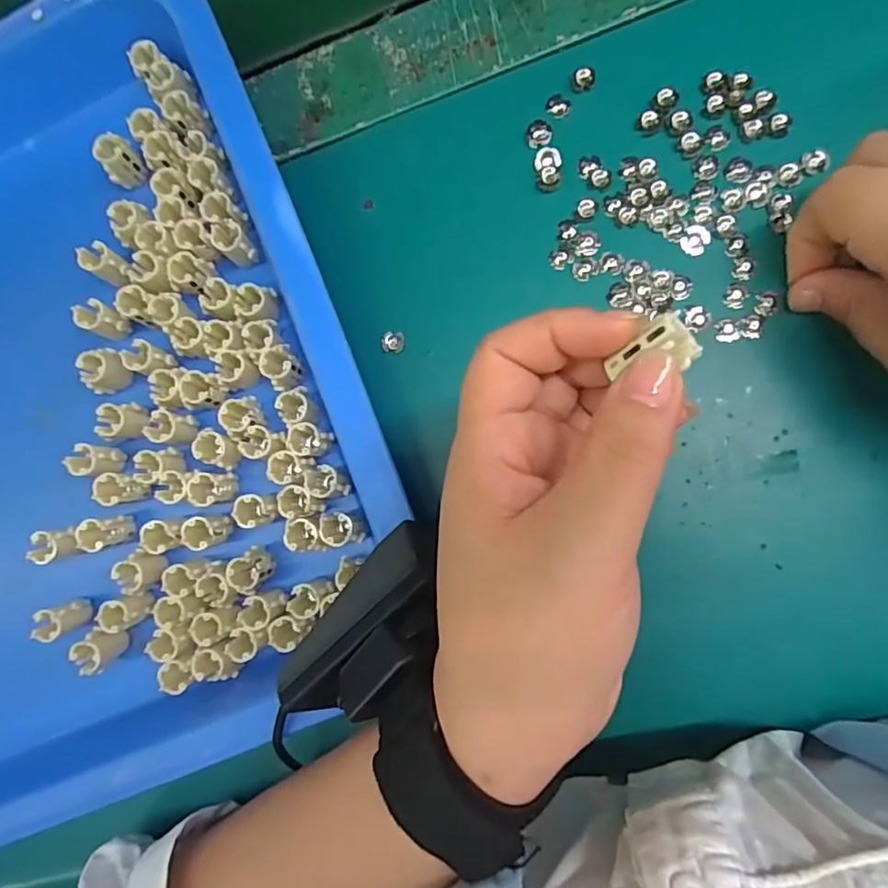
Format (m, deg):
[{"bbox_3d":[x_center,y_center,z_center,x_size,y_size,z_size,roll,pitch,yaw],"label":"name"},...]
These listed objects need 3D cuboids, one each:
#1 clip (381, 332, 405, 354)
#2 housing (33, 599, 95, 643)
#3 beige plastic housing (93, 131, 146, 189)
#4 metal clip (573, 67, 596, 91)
[{"bbox_3d":[-0.024,-0.047,0.262,0.011,0.004,0.010,4,85,10],"label":"clip"},{"bbox_3d":[-0.169,0.078,0.256,0.013,0.022,0.013,-18,82,8],"label":"housing"},{"bbox_3d":[-0.153,-0.134,0.271,0.016,0.020,0.015,-1,84,10],"label":"beige plastic housing"},{"bbox_3d":[0.062,-0.162,0.253,0.009,0.004,0.010,3,85,10],"label":"metal clip"}]

